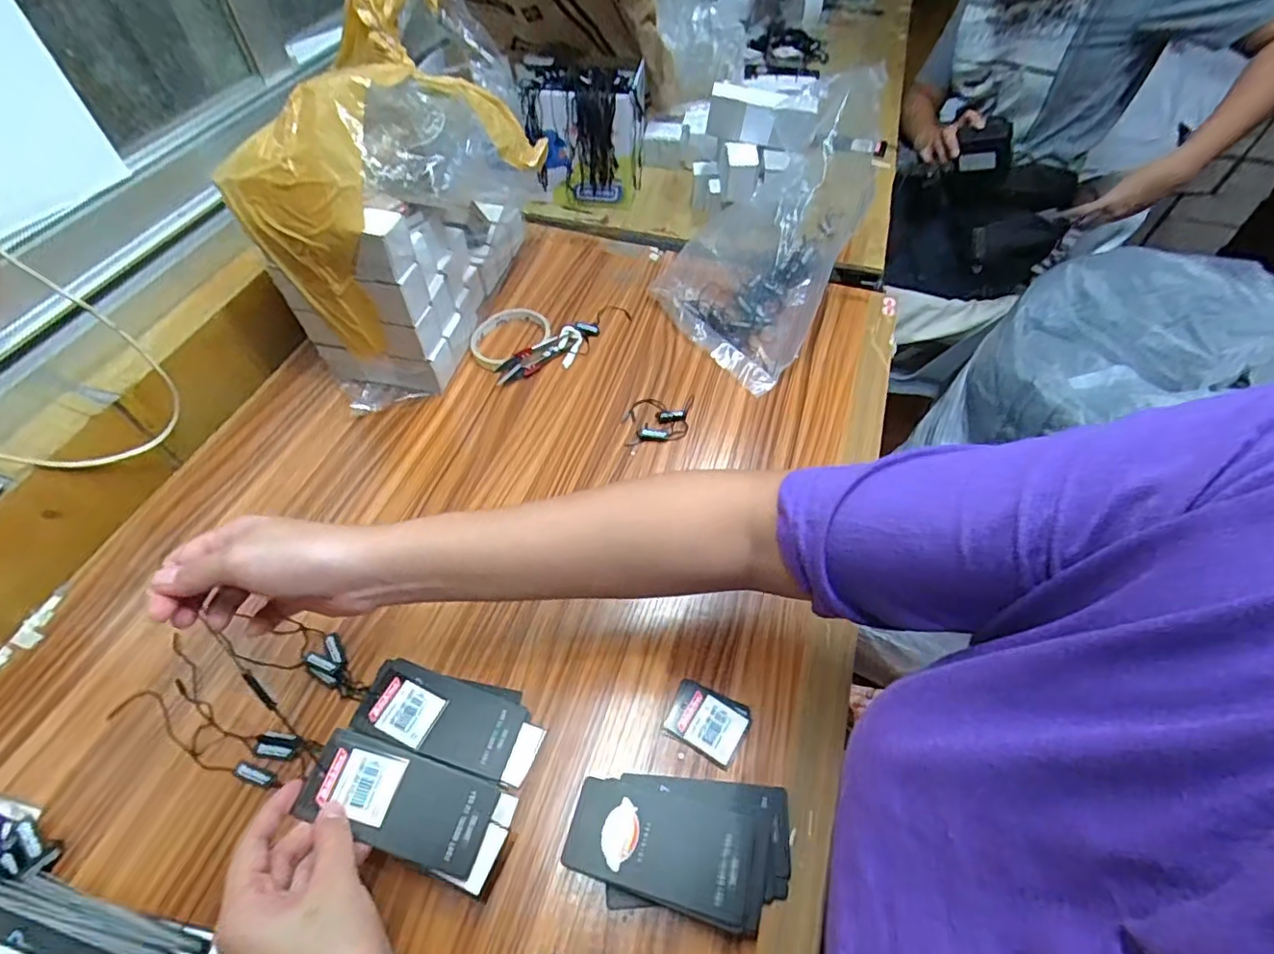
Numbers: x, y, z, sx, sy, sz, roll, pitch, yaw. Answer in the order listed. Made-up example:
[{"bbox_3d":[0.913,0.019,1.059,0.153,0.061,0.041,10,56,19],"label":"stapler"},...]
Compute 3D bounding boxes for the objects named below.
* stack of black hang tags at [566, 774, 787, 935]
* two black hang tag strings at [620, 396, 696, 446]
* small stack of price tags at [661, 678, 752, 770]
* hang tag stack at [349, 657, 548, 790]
[{"bbox_3d":[0.027,0.225,0.360,0.131,0.023,0.074,5,55,3],"label":"stack of black hang tags"},{"bbox_3d":[0.019,-0.057,0.570,0.063,0.009,0.065,9,55,5],"label":"two black hang tag strings"},{"bbox_3d":[0.049,0.170,0.409,0.053,0.008,0.043,23,57,15],"label":"small stack of price tags"},{"bbox_3d":[-0.127,0.166,0.406,0.121,0.016,0.055,13,55,9],"label":"hang tag stack"}]

